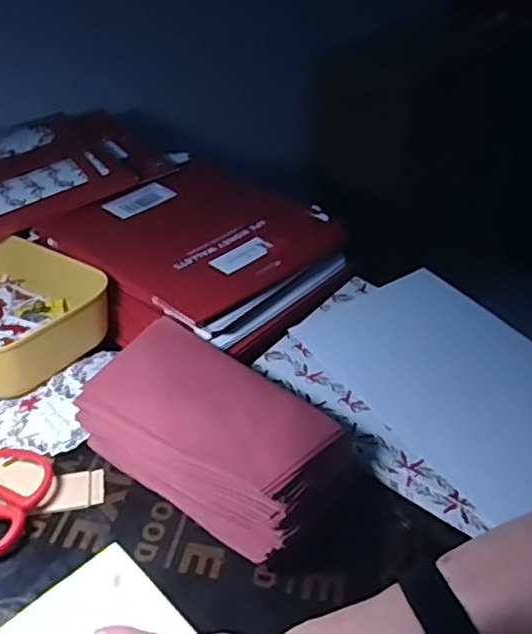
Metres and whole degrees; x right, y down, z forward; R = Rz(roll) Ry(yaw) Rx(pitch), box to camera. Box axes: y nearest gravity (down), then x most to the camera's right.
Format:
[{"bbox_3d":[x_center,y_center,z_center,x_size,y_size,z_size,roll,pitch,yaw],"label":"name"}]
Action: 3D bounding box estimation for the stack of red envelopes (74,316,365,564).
[{"bbox_3d":[-0.033,0.084,0.465,0.195,0.072,0.114,24,44,26],"label":"stack of red envelopes"}]

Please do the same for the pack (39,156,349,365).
[{"bbox_3d":[-0.060,-0.066,0.619,0.210,0.048,0.257,-29,48,-33],"label":"pack"}]

